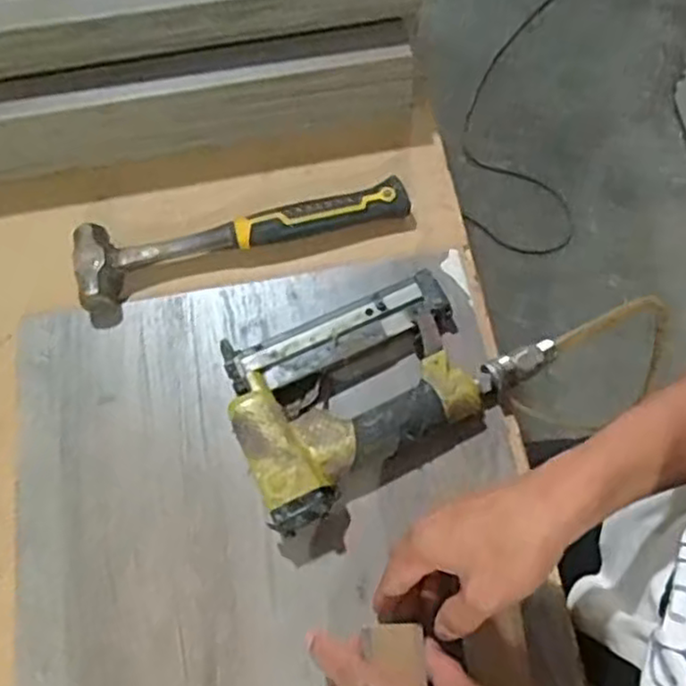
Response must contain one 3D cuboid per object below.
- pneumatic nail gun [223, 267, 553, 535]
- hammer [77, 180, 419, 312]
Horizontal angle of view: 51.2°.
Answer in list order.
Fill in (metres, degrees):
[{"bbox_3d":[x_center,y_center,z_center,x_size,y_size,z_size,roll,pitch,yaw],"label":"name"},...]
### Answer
[{"bbox_3d":[0.021,0.021,0.539,0.236,0.044,0.142,-32,69,-11],"label":"pneumatic nail gun"},{"bbox_3d":[-0.086,-0.098,0.597,0.272,0.028,0.072,-18,67,-6],"label":"hammer"}]

